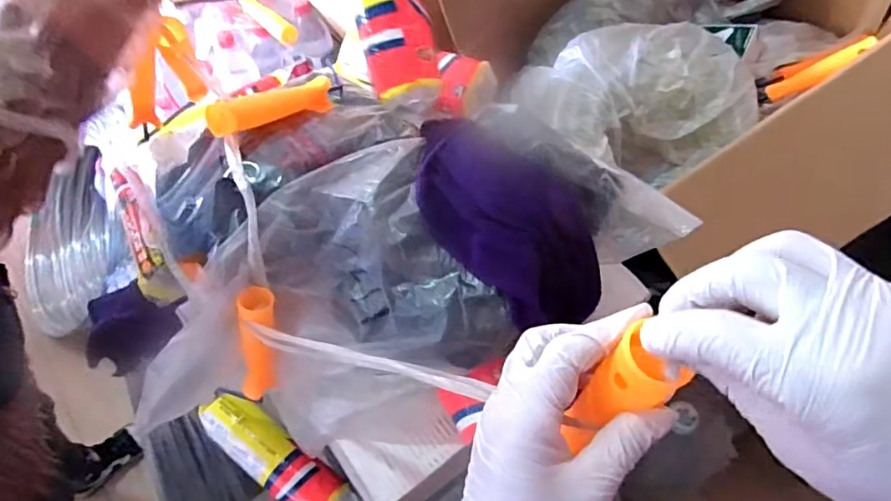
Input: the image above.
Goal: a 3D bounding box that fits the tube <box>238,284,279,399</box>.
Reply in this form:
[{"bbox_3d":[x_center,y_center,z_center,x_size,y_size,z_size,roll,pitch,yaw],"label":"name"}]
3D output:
[{"bbox_3d":[-0.194,0.096,0.565,0.034,0.141,0.033,-7,38,-23],"label":"tube"}]

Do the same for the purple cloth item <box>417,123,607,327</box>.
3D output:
[{"bbox_3d":[0.056,-0.029,0.516,0.125,0.105,0.208,-38,65,-25],"label":"purple cloth item"}]

